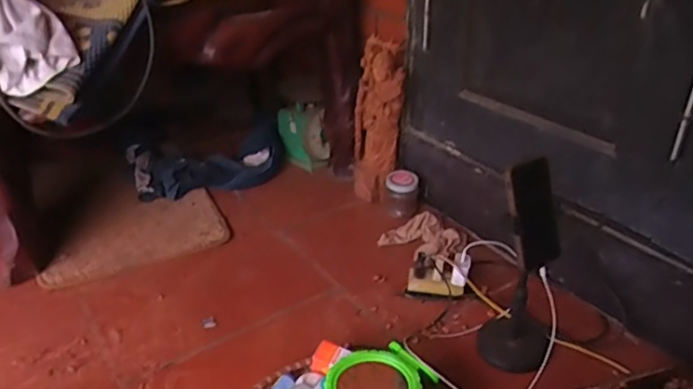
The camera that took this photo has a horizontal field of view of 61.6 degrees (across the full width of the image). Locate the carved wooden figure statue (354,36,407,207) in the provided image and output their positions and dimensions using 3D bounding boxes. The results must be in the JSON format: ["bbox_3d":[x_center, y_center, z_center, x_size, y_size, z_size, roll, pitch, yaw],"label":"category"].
[{"bbox_3d":[0.070,-0.152,1.285,0.103,0.364,0.073,0,30,1],"label":"carved wooden figure statue"}]

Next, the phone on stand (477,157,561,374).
[{"bbox_3d":[0.273,0.104,0.872,0.100,0.340,0.093,11,32,19],"label":"phone on stand"}]

